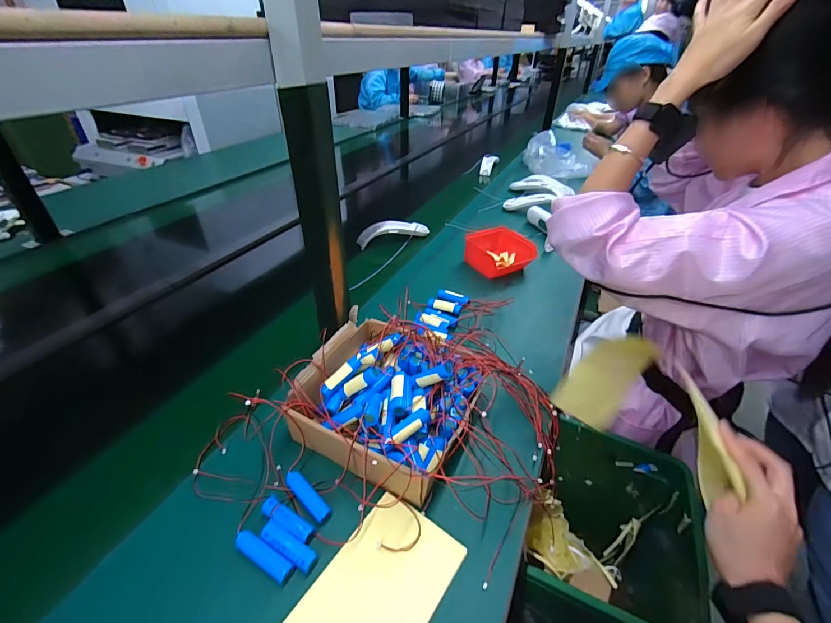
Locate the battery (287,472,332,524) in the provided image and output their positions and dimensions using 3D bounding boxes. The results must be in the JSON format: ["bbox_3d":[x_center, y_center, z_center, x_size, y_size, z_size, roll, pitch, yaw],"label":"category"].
[{"bbox_3d":[-0.125,0.215,0.434,0.066,0.022,0.022,27,44,31],"label":"battery"}]

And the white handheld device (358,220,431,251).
[{"bbox_3d":[-0.058,-0.216,0.998,0.201,0.046,0.054,-15,39,-20],"label":"white handheld device"}]

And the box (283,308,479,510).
[{"bbox_3d":[-0.038,0.126,0.510,0.226,0.090,0.233,17,39,20],"label":"box"}]

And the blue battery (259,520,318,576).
[{"bbox_3d":[-0.134,0.250,0.397,0.068,0.015,0.022,21,41,24],"label":"blue battery"}]

